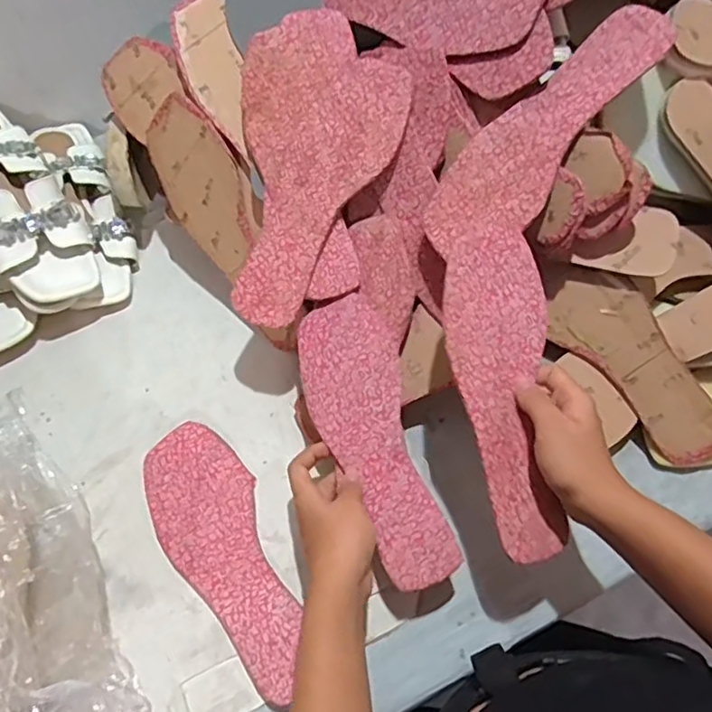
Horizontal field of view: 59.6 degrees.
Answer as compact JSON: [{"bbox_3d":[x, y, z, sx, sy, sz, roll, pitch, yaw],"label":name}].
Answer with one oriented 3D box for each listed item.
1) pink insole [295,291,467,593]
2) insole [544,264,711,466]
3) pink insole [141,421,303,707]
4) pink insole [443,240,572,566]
[{"bbox_3d":[0.011,0.066,0.505,0.080,0.007,0.234,-19,74,6],"label":"pink insole"},{"bbox_3d":[0.240,0.002,0.532,0.200,0.011,0.073,47,109,6],"label":"insole"},{"bbox_3d":[-0.107,0.163,0.519,0.084,0.009,0.230,-29,66,-13],"label":"pink insole"},{"bbox_3d":[0.110,0.026,0.454,0.078,0.018,0.230,-7,83,-2],"label":"pink insole"}]

